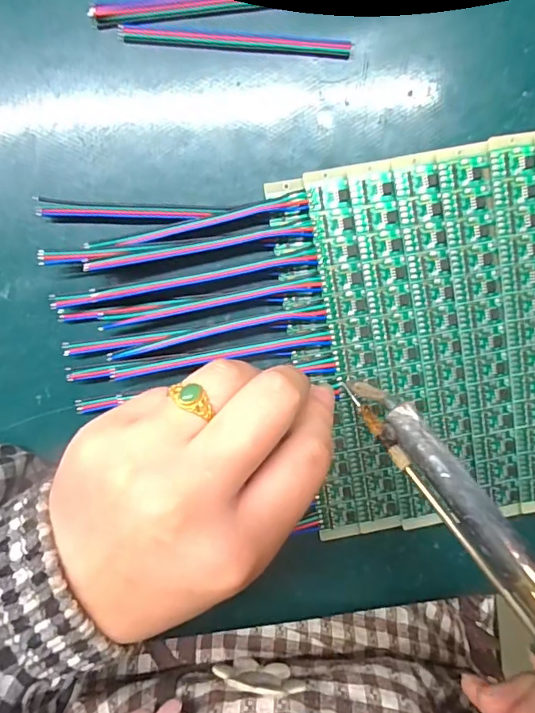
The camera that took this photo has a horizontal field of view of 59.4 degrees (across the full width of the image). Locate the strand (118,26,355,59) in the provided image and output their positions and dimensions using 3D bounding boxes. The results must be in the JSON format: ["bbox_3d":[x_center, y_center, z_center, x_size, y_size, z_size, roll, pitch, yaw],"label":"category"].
[{"bbox_3d":[-0.012,-0.134,0.199,0.096,0.008,0.008,1,98,-5],"label":"strand"}]

